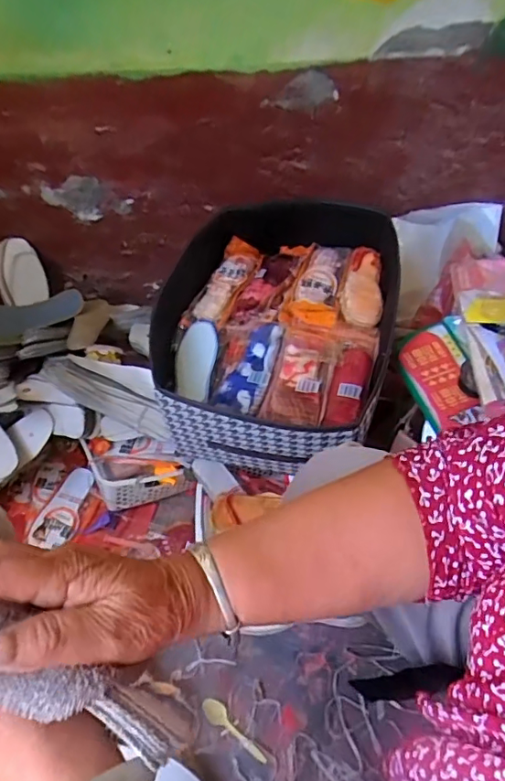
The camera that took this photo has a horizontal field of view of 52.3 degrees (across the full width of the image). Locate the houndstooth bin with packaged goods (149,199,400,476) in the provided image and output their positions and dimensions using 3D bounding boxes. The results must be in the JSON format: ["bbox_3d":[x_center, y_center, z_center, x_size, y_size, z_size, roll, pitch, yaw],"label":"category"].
[{"bbox_3d":[0.029,-0.095,0.826,0.351,0.213,0.439,12,50,8],"label":"houndstooth bin with packaged goods"}]

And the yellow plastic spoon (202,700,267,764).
[{"bbox_3d":[-0.024,0.462,0.699,0.106,0.009,0.025,30,55,22],"label":"yellow plastic spoon"}]

